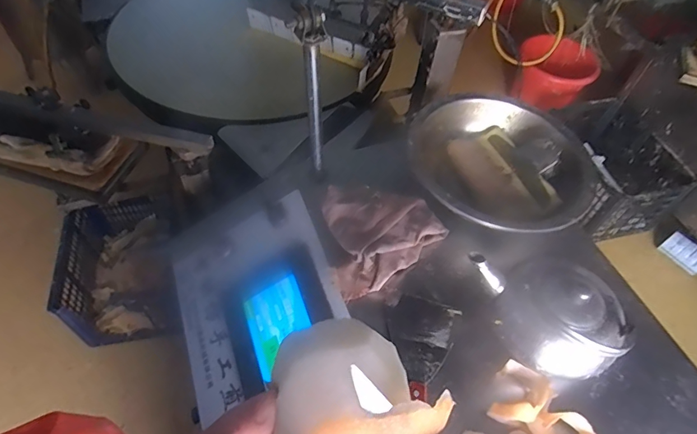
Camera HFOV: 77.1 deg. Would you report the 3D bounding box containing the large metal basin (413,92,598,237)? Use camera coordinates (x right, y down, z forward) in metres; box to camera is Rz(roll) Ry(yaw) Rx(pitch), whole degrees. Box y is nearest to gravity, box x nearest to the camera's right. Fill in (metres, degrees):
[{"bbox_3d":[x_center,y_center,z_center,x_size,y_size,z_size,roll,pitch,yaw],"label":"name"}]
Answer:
[{"bbox_3d":[0.219,-0.069,0.641,0.239,0.067,0.252,2,53,-3],"label":"large metal basin"}]

